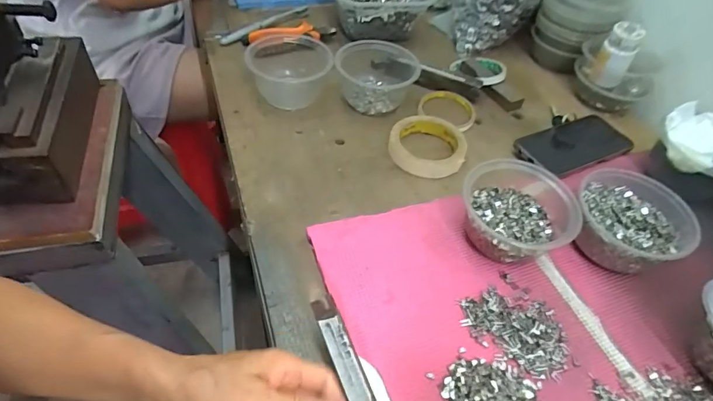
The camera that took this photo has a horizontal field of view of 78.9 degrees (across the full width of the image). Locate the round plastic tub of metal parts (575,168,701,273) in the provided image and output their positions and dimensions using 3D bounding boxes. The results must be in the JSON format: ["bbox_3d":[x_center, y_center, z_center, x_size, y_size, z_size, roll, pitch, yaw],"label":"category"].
[{"bbox_3d":[0.289,0.026,0.466,0.112,0.055,0.110,4,49,-4],"label":"round plastic tub of metal parts"}]

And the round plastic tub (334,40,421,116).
[{"bbox_3d":[0.033,-0.183,0.625,0.120,0.052,0.108,1,50,-3],"label":"round plastic tub"}]

